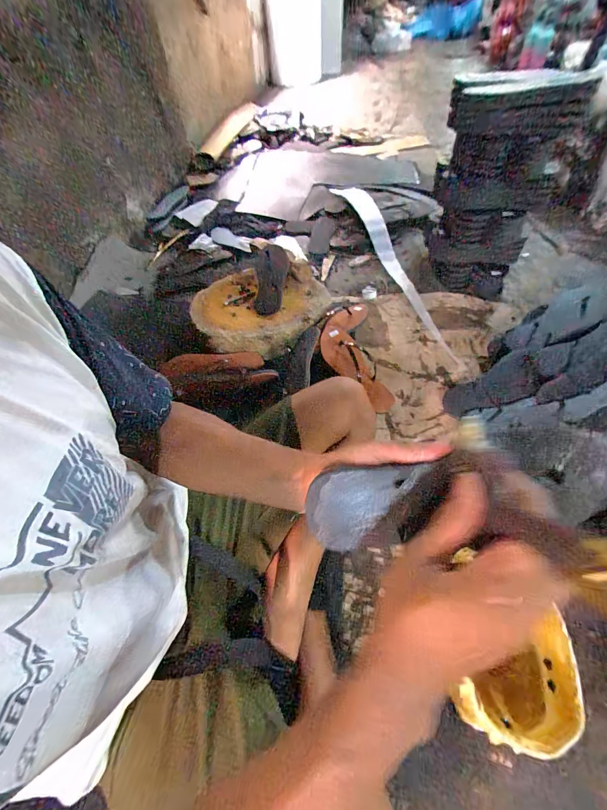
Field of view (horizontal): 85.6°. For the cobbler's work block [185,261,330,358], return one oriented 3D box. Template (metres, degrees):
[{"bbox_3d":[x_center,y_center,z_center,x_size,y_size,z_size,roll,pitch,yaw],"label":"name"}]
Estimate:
[{"bbox_3d":[-0.126,-0.267,0.884,0.375,0.048,0.350,9,56,9],"label":"cobbler's work block"}]

